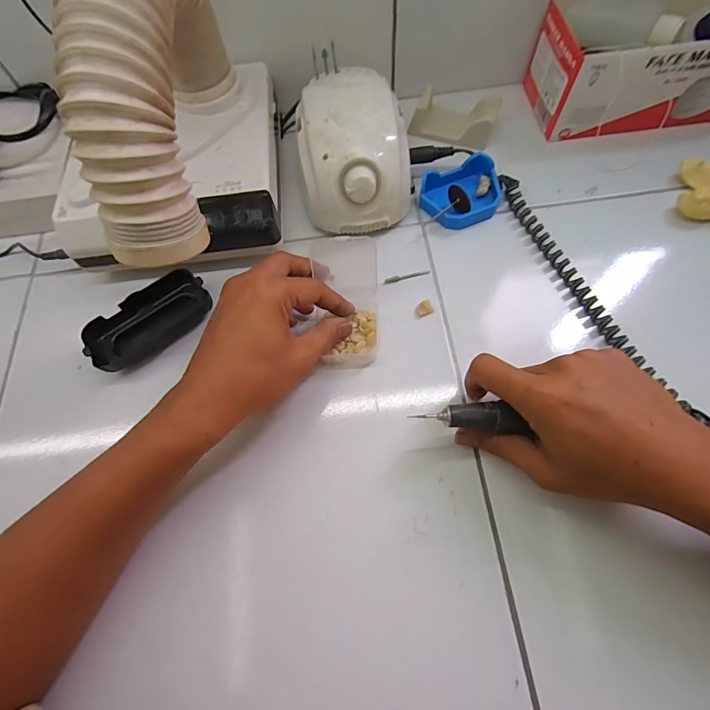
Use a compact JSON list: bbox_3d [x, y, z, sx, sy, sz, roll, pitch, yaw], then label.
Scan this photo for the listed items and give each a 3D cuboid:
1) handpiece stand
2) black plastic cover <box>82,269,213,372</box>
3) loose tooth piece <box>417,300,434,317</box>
[{"bbox_3d":[0.111,-0.264,0.431,0.087,0.026,0.052,20,69,12],"label":"handpiece stand"},{"bbox_3d":[-0.185,-0.030,0.356,0.107,0.032,0.051,-41,70,-14],"label":"black plastic cover"},{"bbox_3d":[0.063,-0.042,0.354,0.015,0.007,0.015,-1,66,3],"label":"loose tooth piece"}]

